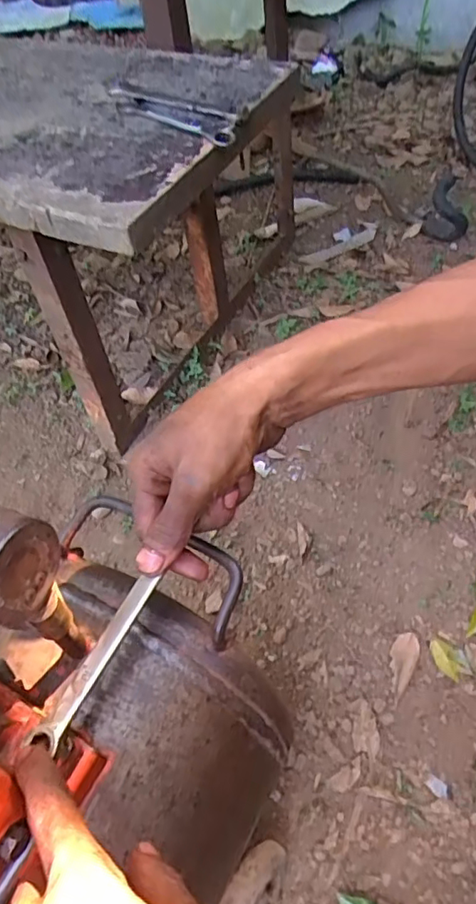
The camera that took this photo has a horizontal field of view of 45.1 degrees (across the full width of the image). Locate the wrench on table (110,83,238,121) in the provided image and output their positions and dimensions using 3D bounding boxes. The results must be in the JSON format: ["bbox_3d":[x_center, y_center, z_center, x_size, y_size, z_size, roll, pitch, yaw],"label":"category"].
[{"bbox_3d":[-0.061,-0.316,0.514,0.153,0.005,0.020,31,60,25],"label":"wrench on table"}]

